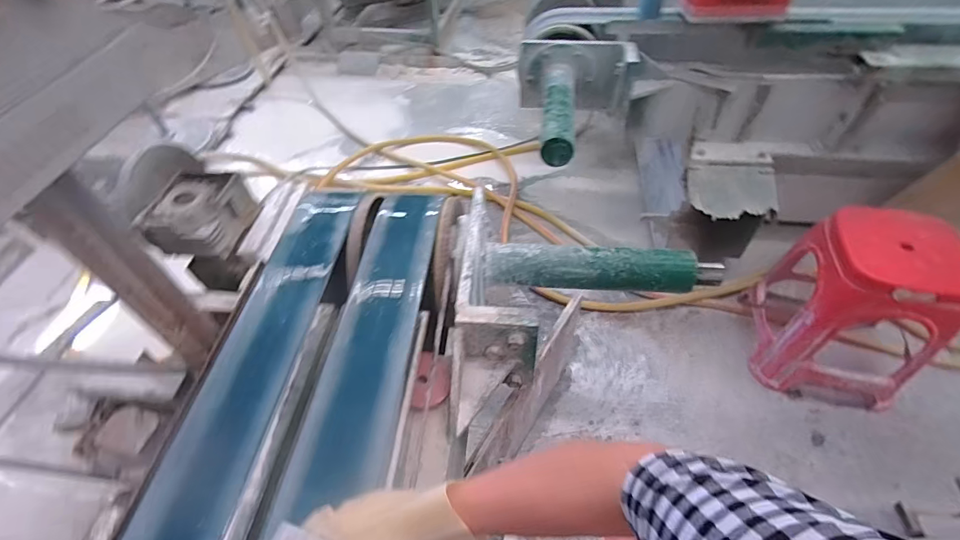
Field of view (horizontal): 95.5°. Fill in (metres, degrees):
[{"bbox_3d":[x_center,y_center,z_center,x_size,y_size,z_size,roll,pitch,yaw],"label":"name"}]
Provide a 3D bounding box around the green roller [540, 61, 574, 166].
[{"bbox_3d":[0.220,-0.457,1.226,0.087,0.095,0.417,2,48,8],"label":"green roller"}]

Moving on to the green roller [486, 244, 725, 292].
[{"bbox_3d":[0.243,0.000,0.859,0.456,0.078,0.074,2,48,8],"label":"green roller"}]

